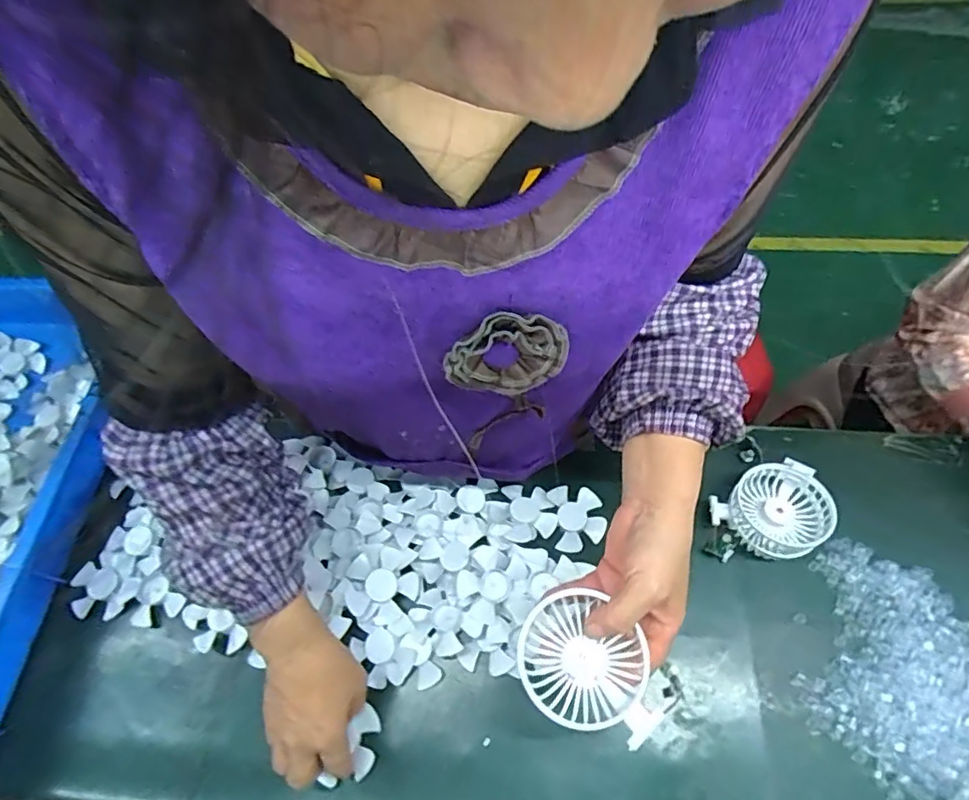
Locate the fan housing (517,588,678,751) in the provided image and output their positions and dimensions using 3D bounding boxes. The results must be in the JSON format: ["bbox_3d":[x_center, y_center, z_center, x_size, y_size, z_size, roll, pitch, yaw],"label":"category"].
[{"bbox_3d":[0.073,0.191,0.388,0.102,0.036,0.079,39,71,20],"label":"fan housing"}]

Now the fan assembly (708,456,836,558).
[{"bbox_3d":[0.293,0.117,0.559,0.102,0.041,0.085,-18,64,-6],"label":"fan assembly"}]

